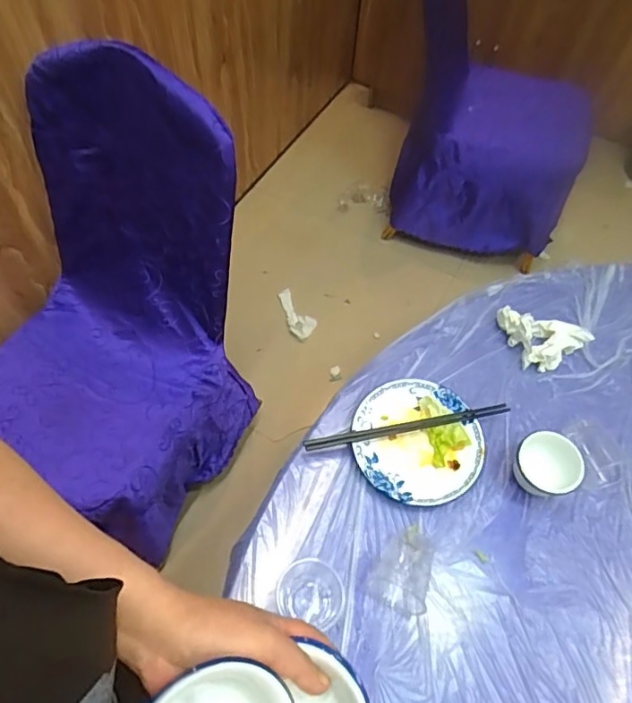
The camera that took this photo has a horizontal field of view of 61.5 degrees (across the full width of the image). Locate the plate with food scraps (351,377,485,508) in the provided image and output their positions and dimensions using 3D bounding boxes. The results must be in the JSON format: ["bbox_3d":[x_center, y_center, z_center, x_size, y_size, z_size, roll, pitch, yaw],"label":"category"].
[{"bbox_3d":[0.123,0.110,0.653,0.152,0.021,0.155,2,60,-3],"label":"plate with food scraps"}]

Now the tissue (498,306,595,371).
[{"bbox_3d":[0.312,-0.028,0.729,0.095,0.033,0.101,-19,63,-14],"label":"tissue"}]

